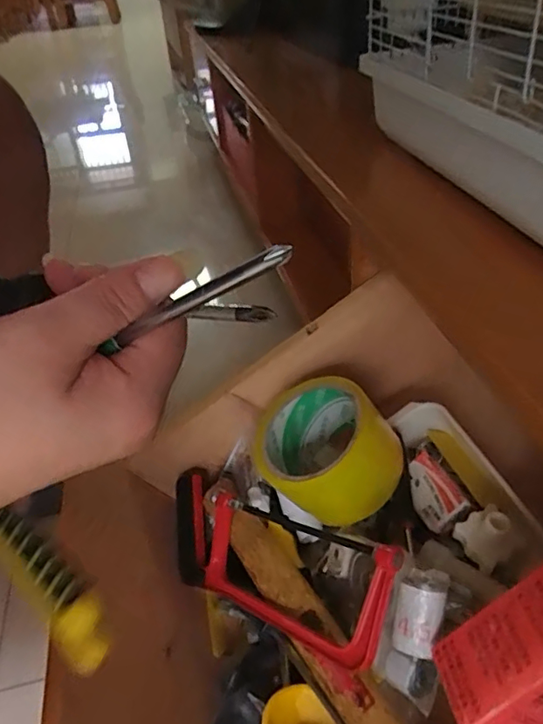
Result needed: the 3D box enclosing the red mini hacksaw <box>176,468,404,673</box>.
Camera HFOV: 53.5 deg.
[{"bbox_3d":[-0.009,0.152,0.410,0.022,0.091,0.259,19,-9,-37],"label":"red mini hacksaw"}]

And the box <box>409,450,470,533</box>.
[{"bbox_3d":[0.121,0.098,0.408,0.034,0.012,0.056,-39,39,8],"label":"box"}]

